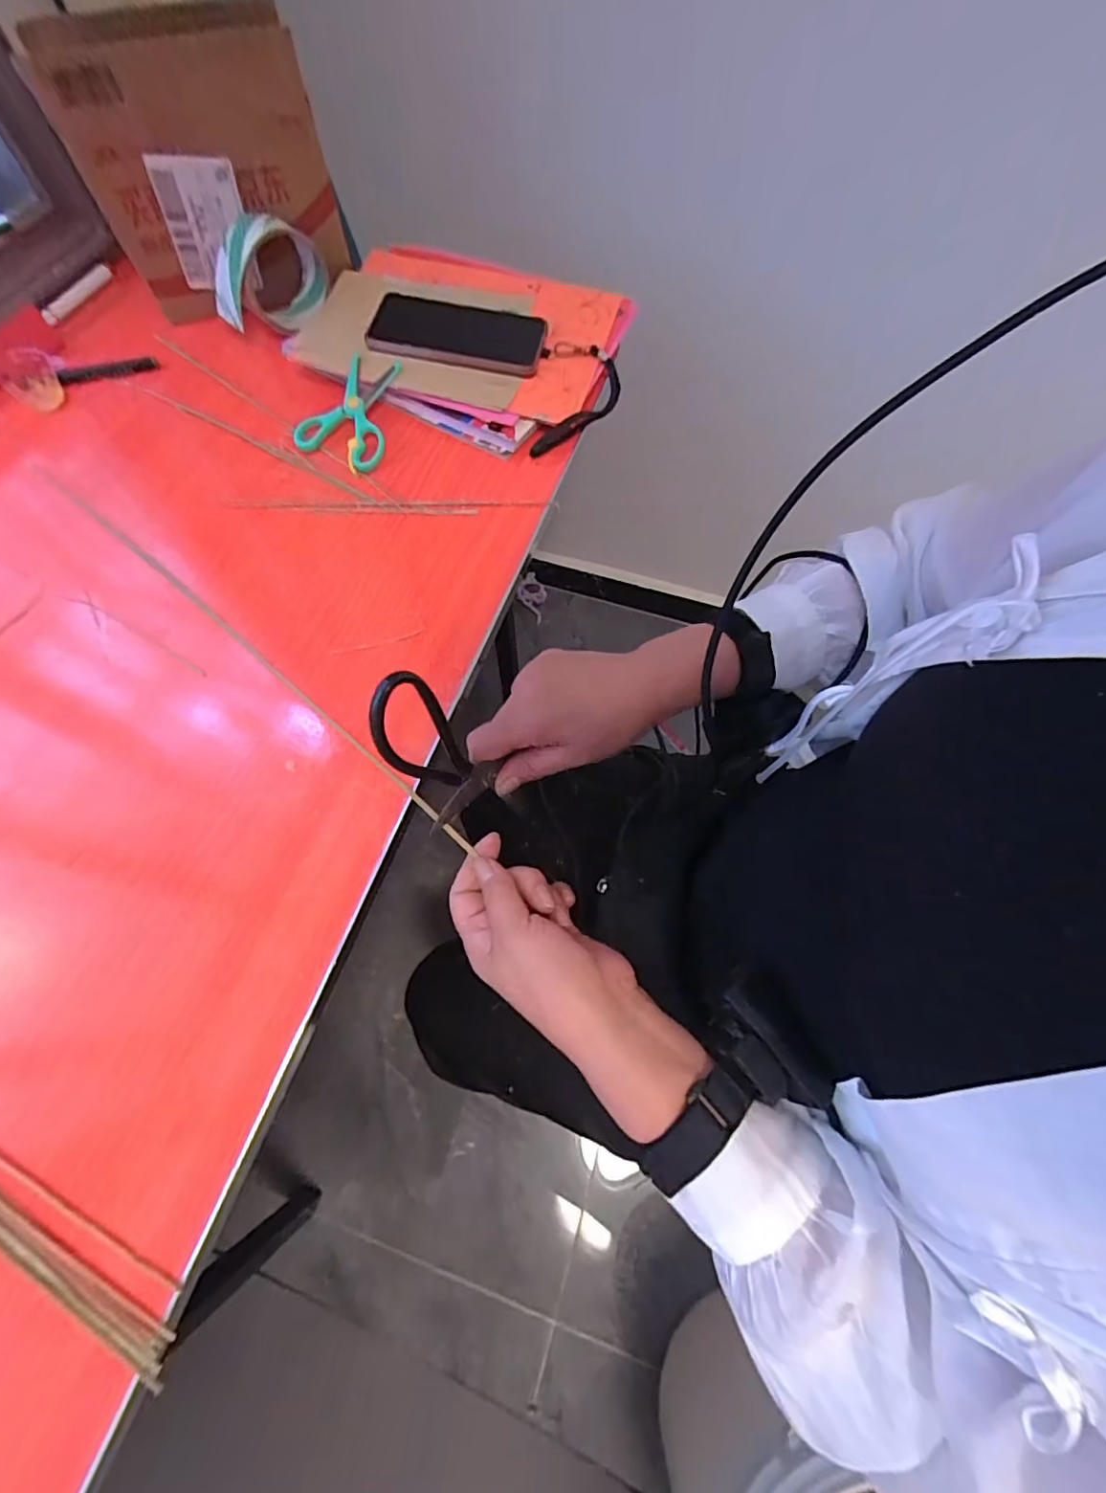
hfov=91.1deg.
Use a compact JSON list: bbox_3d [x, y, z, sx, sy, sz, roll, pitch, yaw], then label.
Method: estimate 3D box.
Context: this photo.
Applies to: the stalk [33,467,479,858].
[{"bbox_3d":[-0.249,-0.087,0.415,0.514,0.011,0.008,38,70,15],"label":"stalk"}]

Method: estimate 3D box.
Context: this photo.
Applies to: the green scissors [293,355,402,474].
[{"bbox_3d":[-0.189,-0.304,0.495,0.087,0.029,0.114,7,65,2],"label":"green scissors"}]

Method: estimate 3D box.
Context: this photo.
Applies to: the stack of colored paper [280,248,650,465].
[{"bbox_3d":[-0.092,-0.414,0.547,0.302,0.033,0.241,22,67,9],"label":"stack of colored paper"}]

